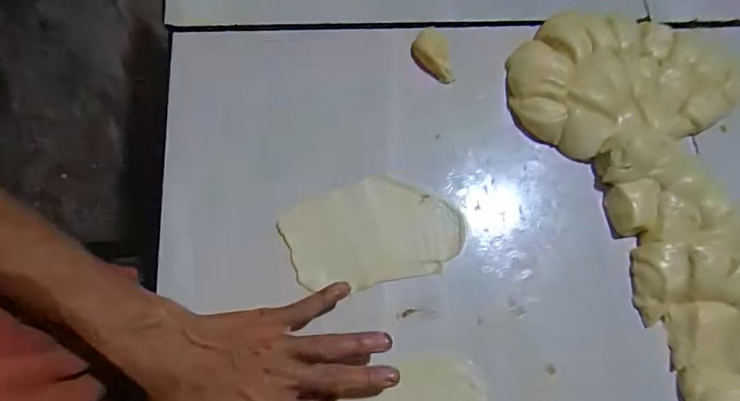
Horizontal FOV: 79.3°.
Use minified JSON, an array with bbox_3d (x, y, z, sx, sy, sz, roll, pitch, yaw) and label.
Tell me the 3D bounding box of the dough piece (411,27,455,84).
[{"bbox_3d":[0.057,-0.140,0.426,0.032,0.020,0.056,-18,74,-7],"label":"dough piece"}]

